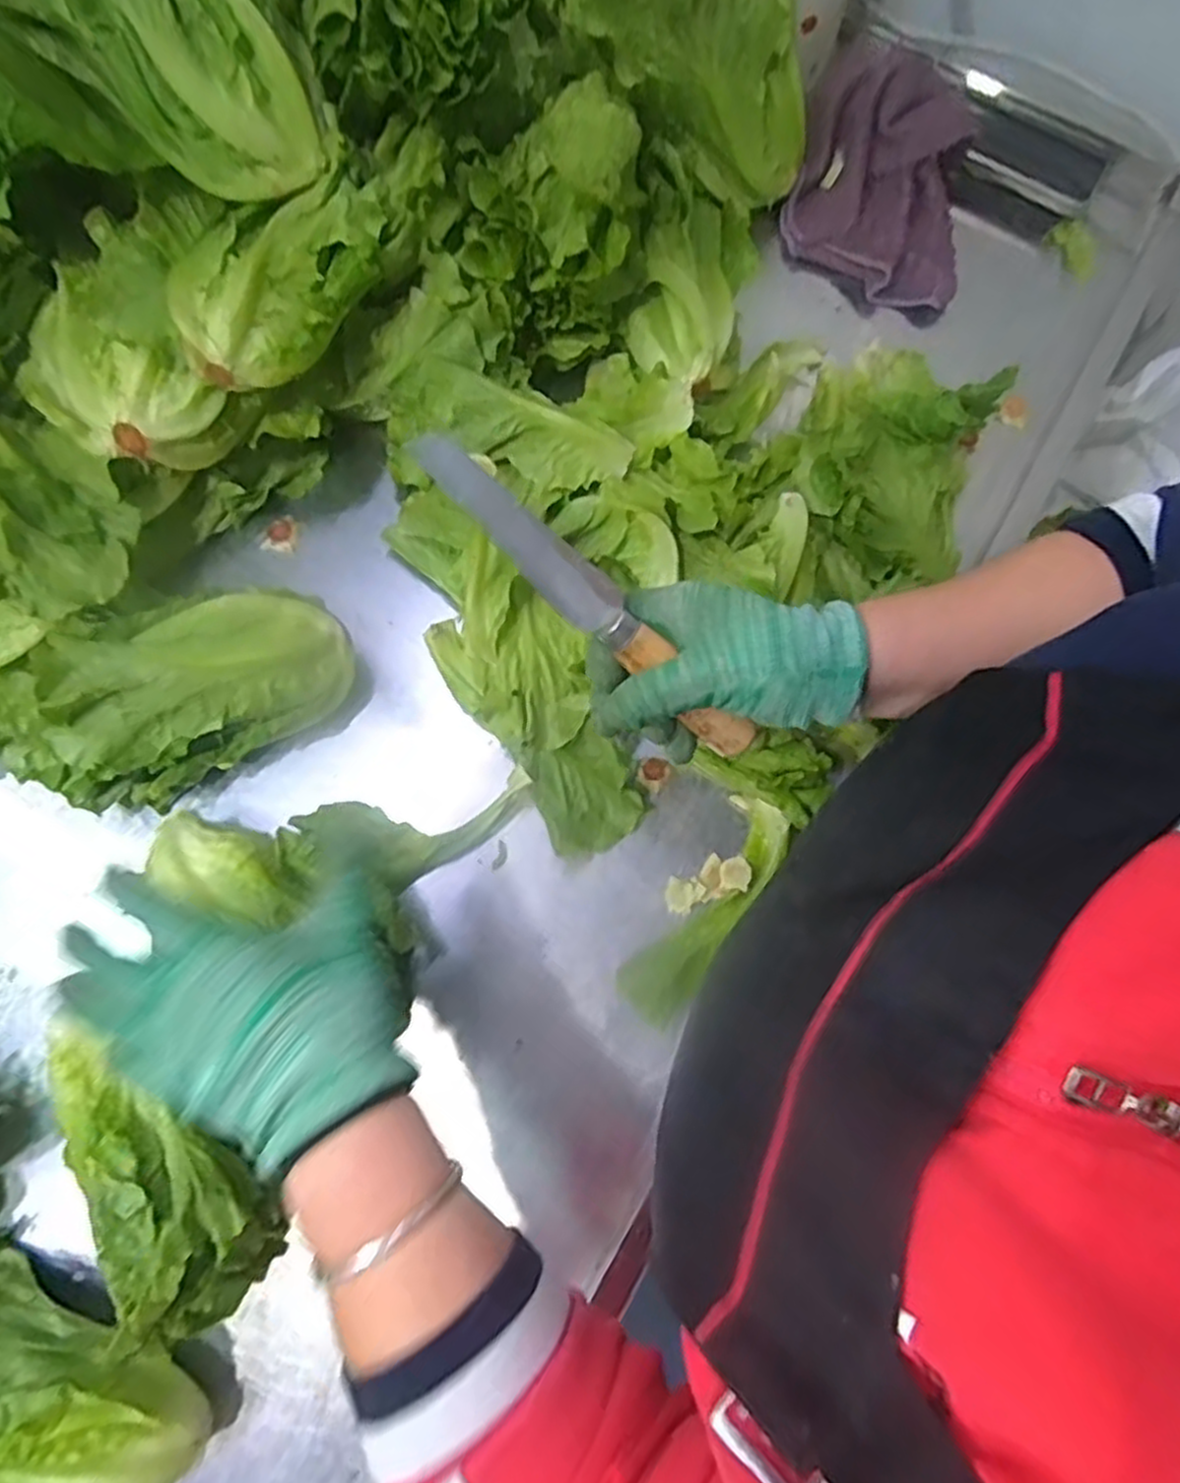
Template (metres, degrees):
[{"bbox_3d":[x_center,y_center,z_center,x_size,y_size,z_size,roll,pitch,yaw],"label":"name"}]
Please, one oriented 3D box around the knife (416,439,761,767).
[{"bbox_3d":[0.004,-0.060,0.351,0.201,0.020,0.021,41,77,-23],"label":"knife"}]

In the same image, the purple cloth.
[{"bbox_3d":[0.216,-0.406,0.570,0.133,0.075,0.144,13,76,2],"label":"purple cloth"}]

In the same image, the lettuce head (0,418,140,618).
[{"bbox_3d":[-0.336,-0.144,0.440,0.154,0.055,0.092,36,72,-29],"label":"lettuce head"}]

